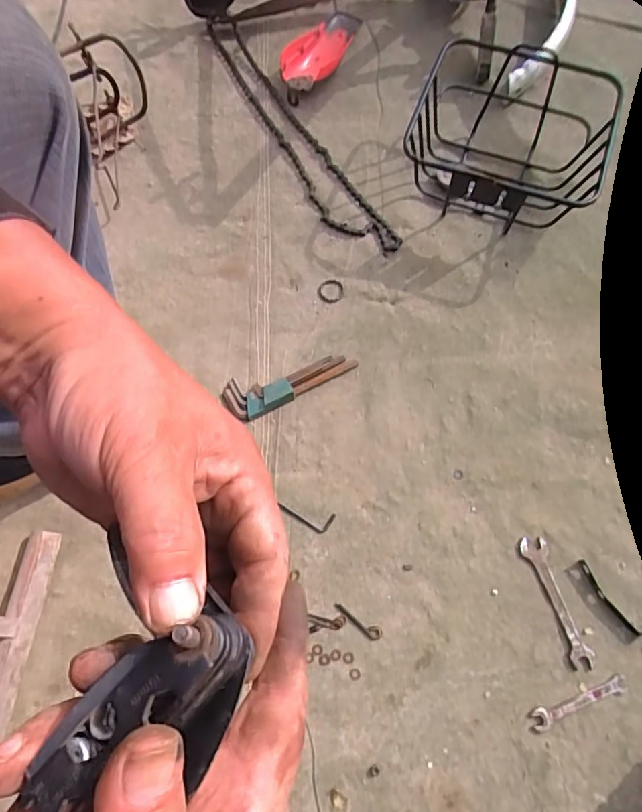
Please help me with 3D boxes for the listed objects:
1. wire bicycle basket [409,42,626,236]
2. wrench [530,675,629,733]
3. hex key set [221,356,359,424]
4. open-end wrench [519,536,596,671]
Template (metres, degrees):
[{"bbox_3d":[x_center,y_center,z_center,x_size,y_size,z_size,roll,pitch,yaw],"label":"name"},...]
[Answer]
[{"bbox_3d":[0.261,-0.376,0.732,0.254,0.140,0.249,18,72,5],"label":"wire bicycle basket"},{"bbox_3d":[0.287,0.331,0.571,0.114,0.007,0.023,-19,73,-7],"label":"wrench"},{"bbox_3d":[-0.037,-0.035,0.684,0.169,0.018,0.050,-27,74,-9],"label":"hex key set"},{"bbox_3d":[0.278,0.229,0.607,0.031,0.005,0.149,-16,73,-6],"label":"open-end wrench"}]

